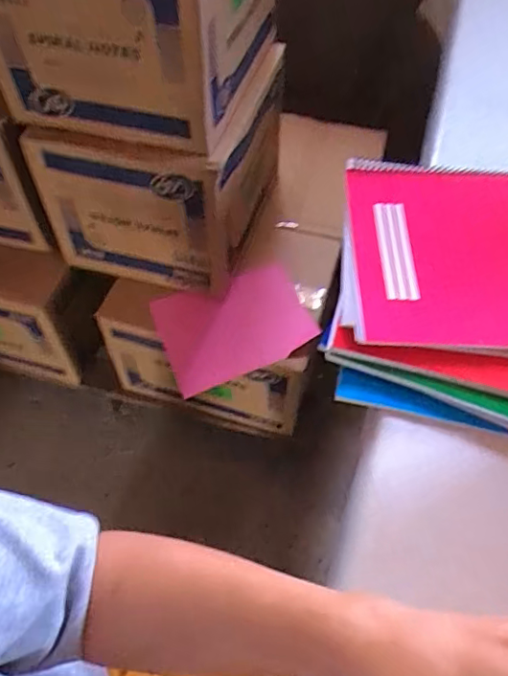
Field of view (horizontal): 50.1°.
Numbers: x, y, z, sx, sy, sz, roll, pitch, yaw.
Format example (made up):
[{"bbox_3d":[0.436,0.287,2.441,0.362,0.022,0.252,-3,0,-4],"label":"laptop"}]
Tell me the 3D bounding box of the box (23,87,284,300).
[{"bbox_3d":[-0.161,-0.340,1.070,0.358,0.291,0.370,14,55,8],"label":"box"}]

